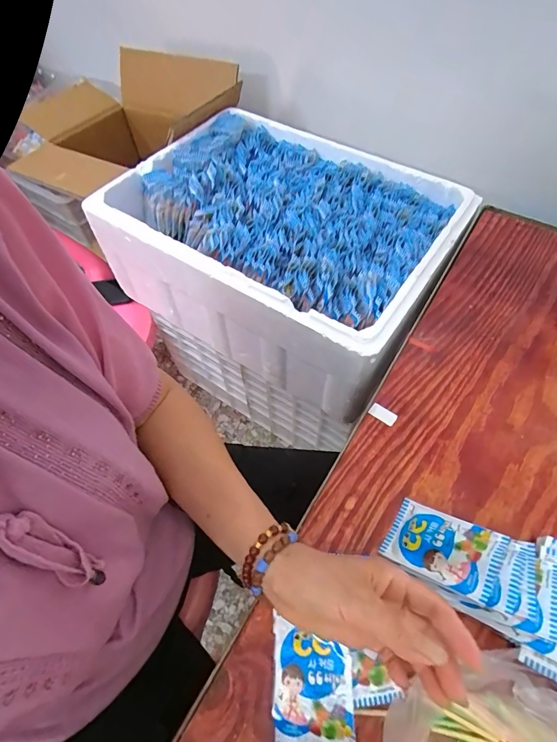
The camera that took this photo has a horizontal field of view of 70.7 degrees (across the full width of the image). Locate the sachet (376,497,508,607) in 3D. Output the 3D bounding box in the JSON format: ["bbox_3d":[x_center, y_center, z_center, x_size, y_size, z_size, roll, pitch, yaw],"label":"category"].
[{"bbox_3d":[0.156,0.169,0.381,0.103,0.010,0.065,7,51,49],"label":"sachet"}]

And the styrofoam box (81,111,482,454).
[{"bbox_3d":[0.016,-0.234,0.735,0.569,0.198,0.439,37,67,21],"label":"styrofoam box"}]

